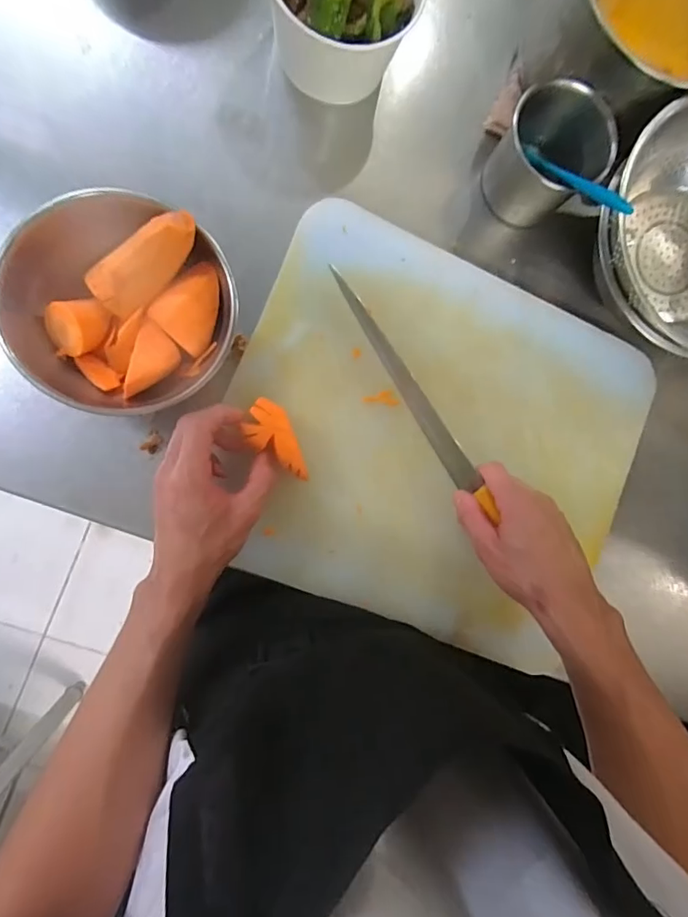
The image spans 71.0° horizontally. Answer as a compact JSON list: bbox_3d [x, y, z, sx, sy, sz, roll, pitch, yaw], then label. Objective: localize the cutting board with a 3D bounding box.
[{"bbox_3d":[0.092,-0.022,0.452,0.382,0.027,0.345,21,86,-6],"label":"cutting board"}]

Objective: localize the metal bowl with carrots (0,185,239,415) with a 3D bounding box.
[{"bbox_3d":[-0.181,-0.120,0.395,0.157,0.079,0.165,0,90,-9],"label":"metal bowl with carrots"}]

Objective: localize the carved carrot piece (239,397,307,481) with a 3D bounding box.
[{"bbox_3d":[-0.053,-0.012,0.394,0.035,0.006,0.073,-34,101,-7],"label":"carved carrot piece"}]

